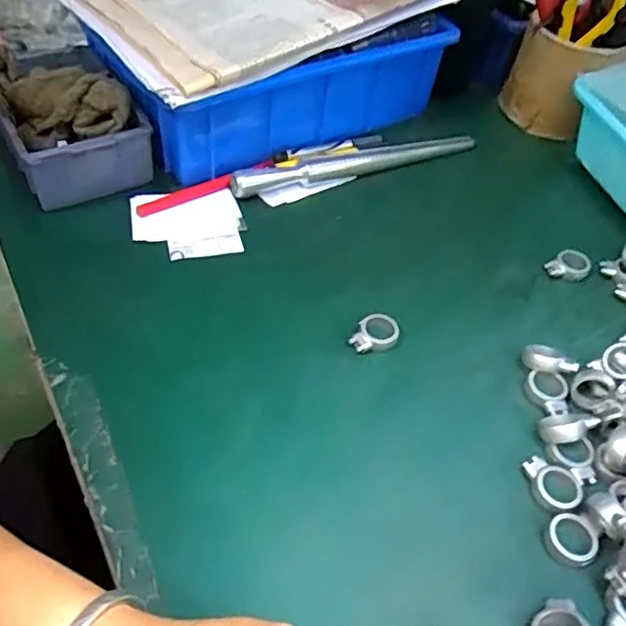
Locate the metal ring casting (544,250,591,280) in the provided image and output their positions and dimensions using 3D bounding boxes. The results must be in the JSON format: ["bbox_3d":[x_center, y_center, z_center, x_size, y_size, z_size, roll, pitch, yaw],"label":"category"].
[{"bbox_3d":[0.195,-0.035,0.463,0.031,0.018,0.021,-15,52,-19],"label":"metal ring casting"}]

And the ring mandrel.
[{"bbox_3d":[0.040,-0.129,0.519,0.229,0.023,0.019,-17,52,-21],"label":"ring mandrel"}]

